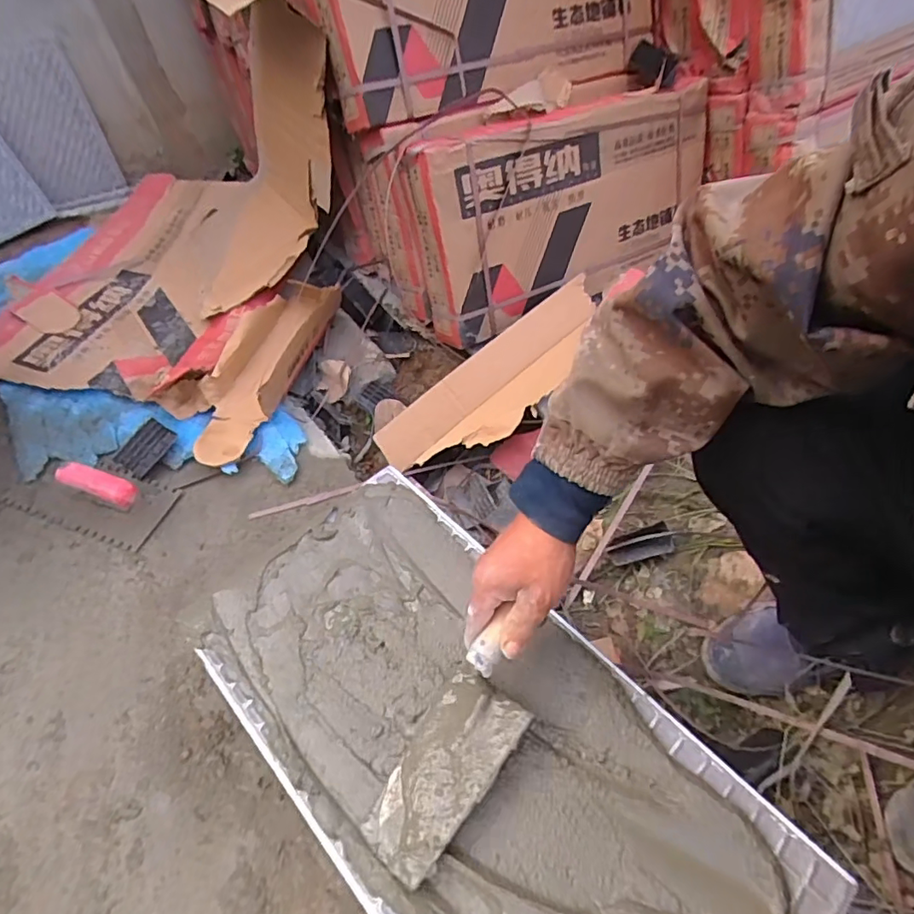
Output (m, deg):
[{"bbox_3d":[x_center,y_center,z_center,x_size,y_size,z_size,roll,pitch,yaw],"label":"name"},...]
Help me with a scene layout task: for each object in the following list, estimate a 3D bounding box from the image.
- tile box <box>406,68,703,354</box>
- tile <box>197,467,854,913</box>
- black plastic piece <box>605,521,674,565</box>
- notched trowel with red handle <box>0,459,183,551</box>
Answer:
[{"bbox_3d":[0.207,-0.457,0.995,0.602,0.311,0.089,-28,35,-21],"label":"tile box"},{"bbox_3d":[0.016,0.256,0.507,0.290,0.018,0.563,-37,61,-25],"label":"tile"},{"bbox_3d":[0.268,0.128,0.808,0.095,0.025,0.048,-20,55,-15],"label":"black plastic piece"},{"bbox_3d":[-0.541,0.030,0.797,0.245,0.085,0.128,17,54,13],"label":"notched trowel with red handle"}]

